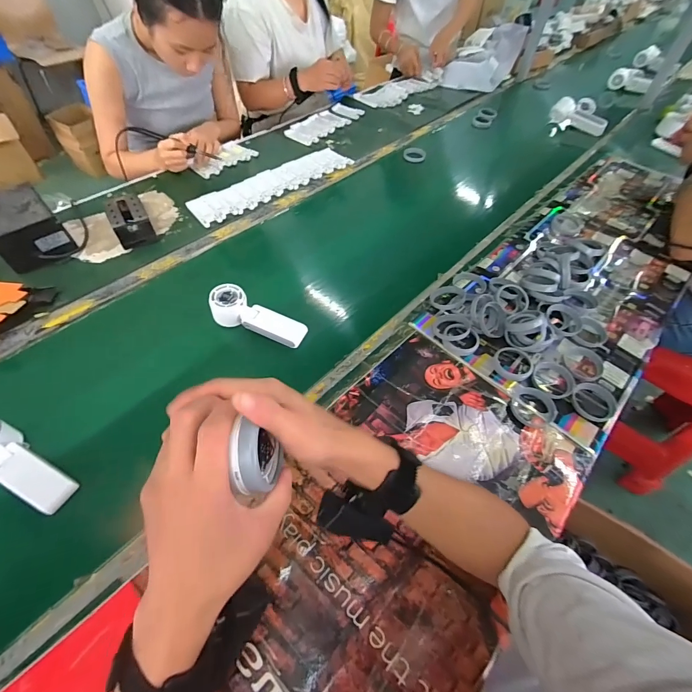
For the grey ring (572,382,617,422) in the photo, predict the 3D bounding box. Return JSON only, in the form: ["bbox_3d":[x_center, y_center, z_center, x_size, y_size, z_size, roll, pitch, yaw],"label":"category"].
[{"bbox_3d":[0.363,0.083,0.522,0.059,0.013,0.063,0,54,0],"label":"grey ring"}]

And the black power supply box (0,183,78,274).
[{"bbox_3d":[-0.617,-0.229,0.683,0.112,0.094,0.138,-35,61,-24],"label":"black power supply box"}]

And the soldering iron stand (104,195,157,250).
[{"bbox_3d":[-0.430,-0.246,0.713,0.070,0.073,0.059,-21,56,-16],"label":"soldering iron stand"}]

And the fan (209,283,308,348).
[{"bbox_3d":[-0.149,-0.046,0.601,0.167,0.039,0.054,24,57,0],"label":"fan"}]

